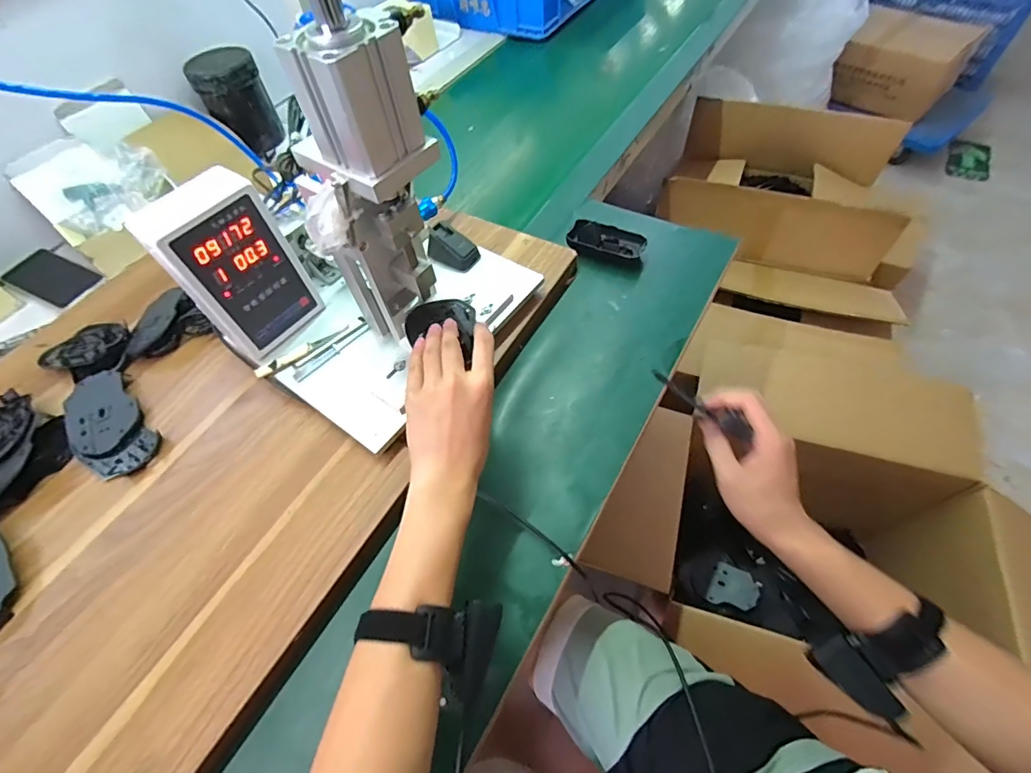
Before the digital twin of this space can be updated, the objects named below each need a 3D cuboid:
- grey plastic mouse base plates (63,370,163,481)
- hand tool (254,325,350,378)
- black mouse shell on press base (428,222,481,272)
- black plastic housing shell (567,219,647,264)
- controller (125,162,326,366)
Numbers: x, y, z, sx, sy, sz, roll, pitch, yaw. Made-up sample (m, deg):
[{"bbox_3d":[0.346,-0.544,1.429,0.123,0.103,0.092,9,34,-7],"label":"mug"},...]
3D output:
[{"bbox_3d":[-0.473,0.044,0.550,0.073,0.018,0.144,-40,63,-19],"label":"grey plastic mouse base plates"},{"bbox_3d":[-0.251,-0.043,0.565,0.114,0.011,0.016,-38,63,-19],"label":"hand tool"},{"bbox_3d":[-0.082,-0.181,0.621,0.060,0.035,0.044,18,60,15],"label":"black mouse shell on press base"},{"bbox_3d":[0.130,-0.208,0.677,0.106,0.035,0.043,17,60,15],"label":"black plastic housing shell"},{"bbox_3d":[-0.301,-0.122,0.528,0.062,0.192,0.111,34,66,23],"label":"controller"}]

